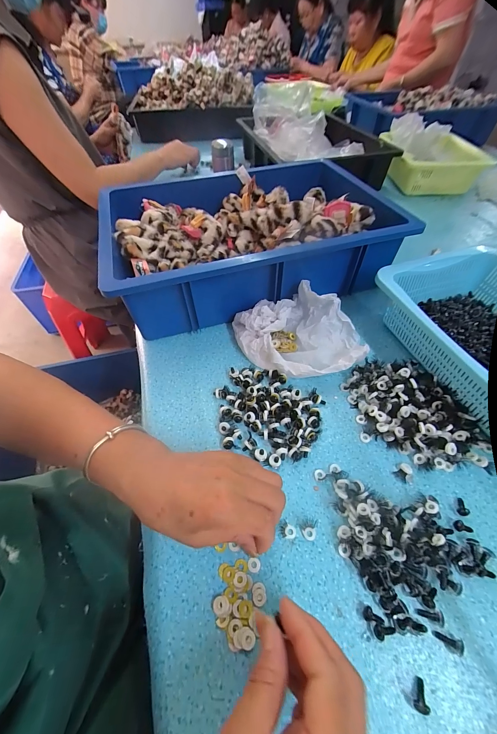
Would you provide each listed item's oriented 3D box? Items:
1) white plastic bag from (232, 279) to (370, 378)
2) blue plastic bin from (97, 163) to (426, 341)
[{"bbox_3d":[0.068,-0.046,0.388,0.175,0.060,0.128,37,60,26],"label":"white plastic bag"},{"bbox_3d":[0.002,-0.222,0.492,0.426,0.123,0.329,-12,52,-9],"label":"blue plastic bin"}]

